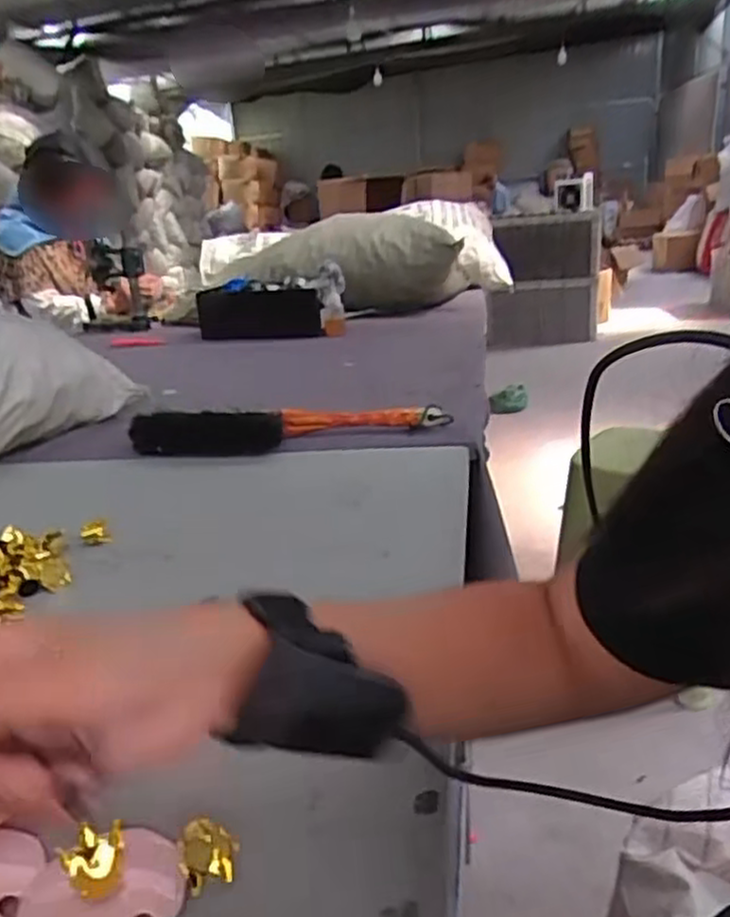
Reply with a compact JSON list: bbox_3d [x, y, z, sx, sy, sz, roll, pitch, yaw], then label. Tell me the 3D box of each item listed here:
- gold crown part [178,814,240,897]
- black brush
[{"bbox_3d":[-0.079,0.197,0.367,0.027,0.024,0.022,-14,22,-25],"label":"gold crown part"},{"bbox_3d":[-0.109,-0.035,1.028,0.440,0.068,0.062,-4,20,1],"label":"black brush"}]

